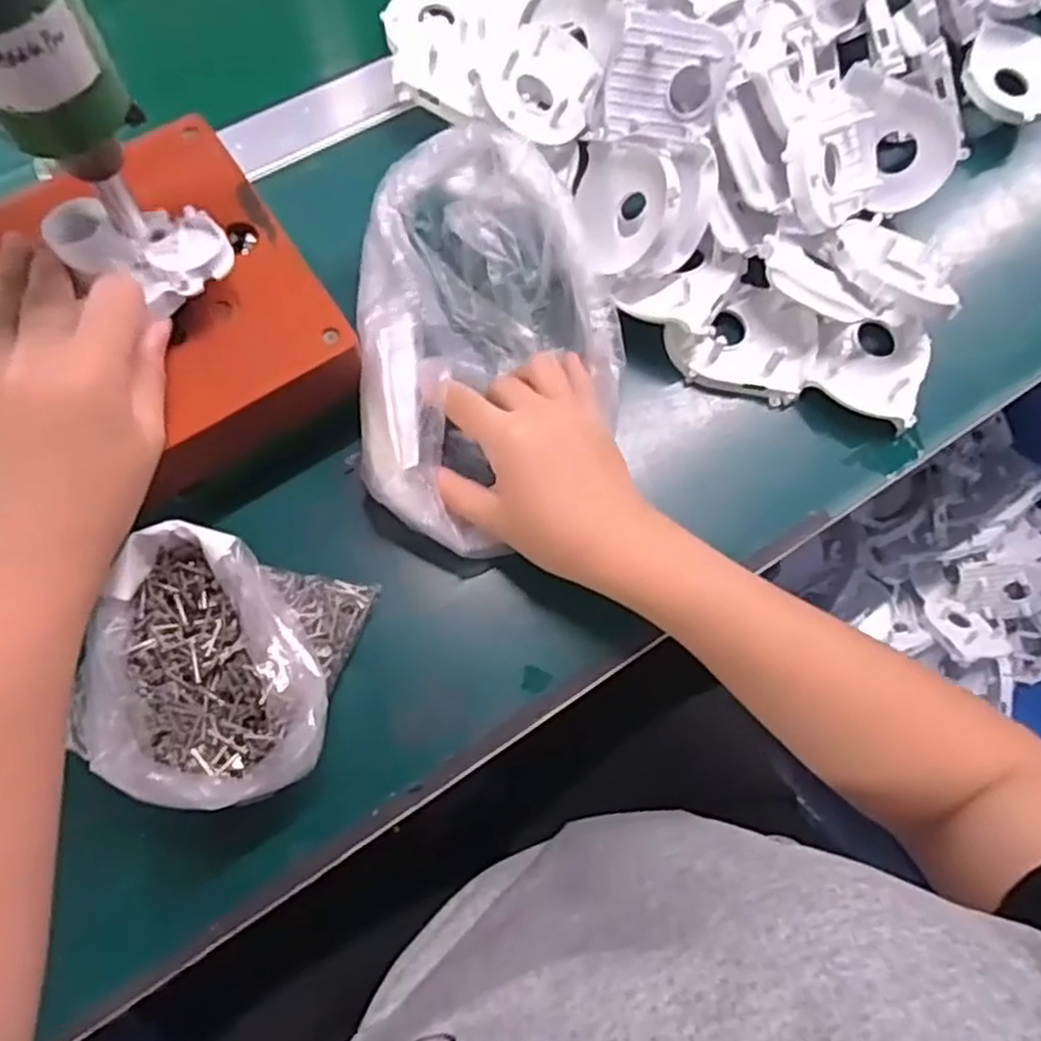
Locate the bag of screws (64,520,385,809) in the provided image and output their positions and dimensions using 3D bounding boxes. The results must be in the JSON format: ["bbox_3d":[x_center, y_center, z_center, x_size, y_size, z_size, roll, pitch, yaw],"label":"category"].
[{"bbox_3d":[-0.129,0.068,0.346,0.110,0.067,0.111,7,73,-2],"label":"bag of screws"}]

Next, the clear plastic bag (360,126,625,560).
[{"bbox_3d":[-0.015,-0.090,0.392,0.126,0.060,0.216,-2,71,-1],"label":"clear plastic bag"}]

